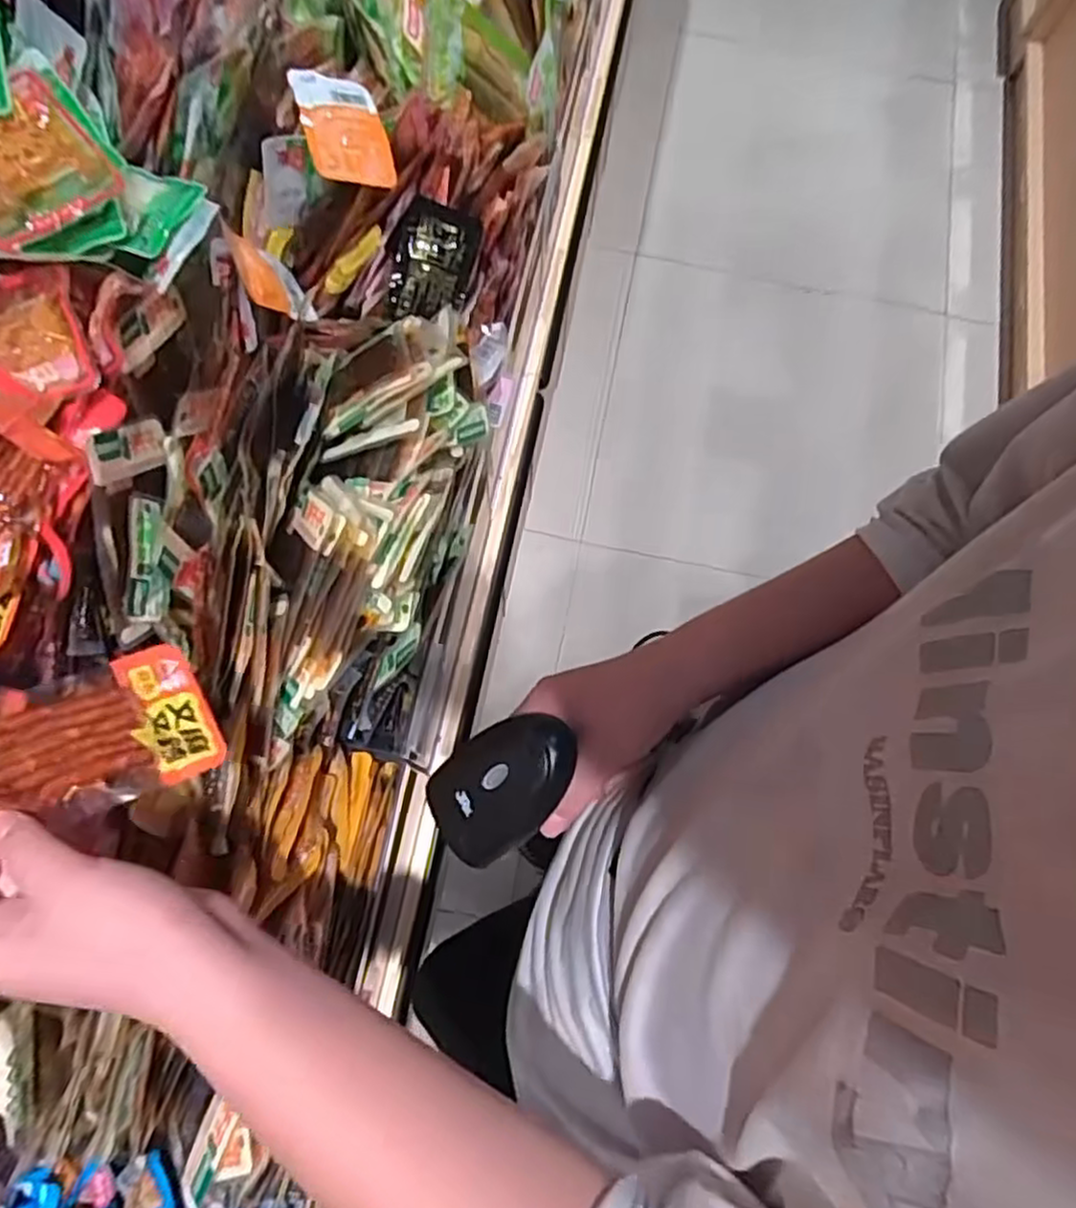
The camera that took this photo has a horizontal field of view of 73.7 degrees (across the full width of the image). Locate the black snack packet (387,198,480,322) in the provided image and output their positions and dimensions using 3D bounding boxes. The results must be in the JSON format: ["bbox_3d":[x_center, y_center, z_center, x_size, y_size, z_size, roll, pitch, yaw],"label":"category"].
[{"bbox_3d":[-0.097,-0.318,0.672,0.074,0.013,0.100,10,108,-24],"label":"black snack packet"}]

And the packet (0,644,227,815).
[{"bbox_3d":[-0.238,0.073,0.346,0.150,0.010,0.071,-22,82,-46],"label":"packet"}]

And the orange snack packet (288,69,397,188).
[{"bbox_3d":[-0.168,-0.410,0.616,0.069,0.018,0.113,-15,75,-23],"label":"orange snack packet"}]

